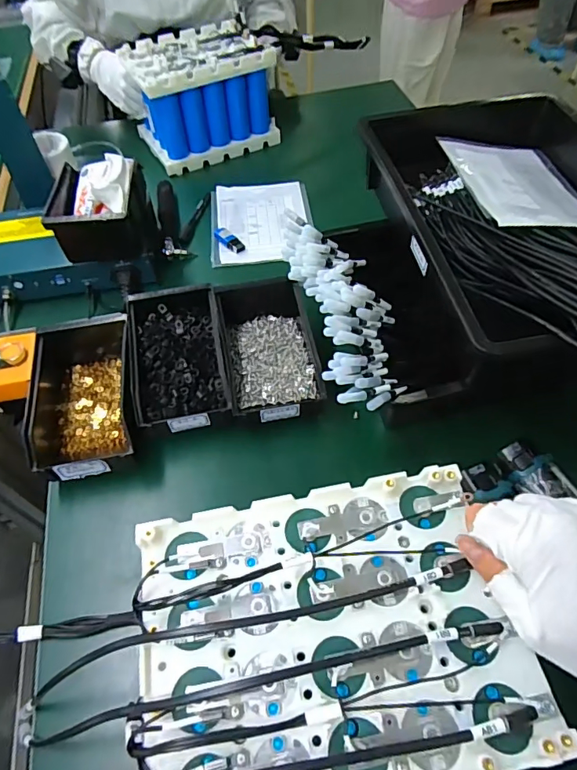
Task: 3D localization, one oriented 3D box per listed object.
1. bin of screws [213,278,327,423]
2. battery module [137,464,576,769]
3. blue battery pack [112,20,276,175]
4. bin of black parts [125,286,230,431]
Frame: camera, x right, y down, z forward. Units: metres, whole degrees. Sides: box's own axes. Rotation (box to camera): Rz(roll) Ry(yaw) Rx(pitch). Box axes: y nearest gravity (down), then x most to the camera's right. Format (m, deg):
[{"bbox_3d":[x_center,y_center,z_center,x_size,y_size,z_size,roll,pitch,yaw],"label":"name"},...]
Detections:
[{"bbox_3d":[-0.027,-0.059,0.572,0.104,0.061,0.216,-10,54,-4],"label":"bin of screws"},{"bbox_3d":[0.025,0.149,0.293,0.228,0.019,0.174,-10,54,-5],"label":"battery module"},{"bbox_3d":[-0.161,-0.531,0.879,0.230,0.151,0.174,-24,57,-14],"label":"blue battery pack"},{"bbox_3d":[-0.126,-0.035,0.560,0.103,0.063,0.184,-11,54,-5],"label":"bin of black parts"}]

